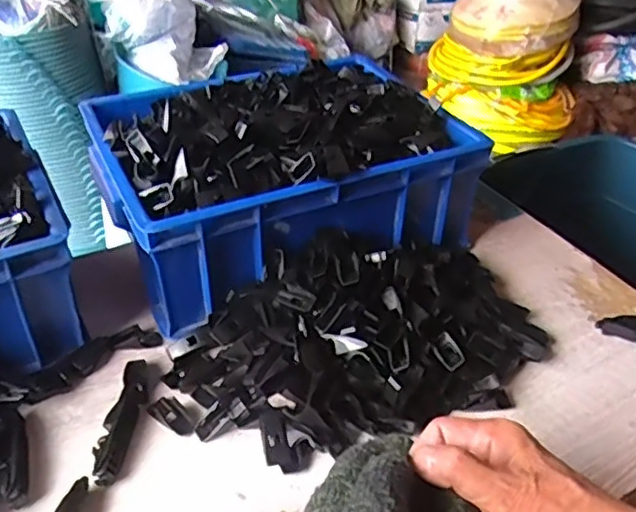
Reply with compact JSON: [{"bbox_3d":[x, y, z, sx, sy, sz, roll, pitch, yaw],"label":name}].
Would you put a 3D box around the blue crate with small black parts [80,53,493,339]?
[{"bbox_3d":[-0.037,-0.090,0.658,0.337,0.133,0.239,-16,40,-21],"label":"blue crate with small black parts"}]

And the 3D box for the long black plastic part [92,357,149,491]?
[{"bbox_3d":[-0.149,0.120,0.487,0.019,0.016,0.113,1,37,1],"label":"long black plastic part"}]

